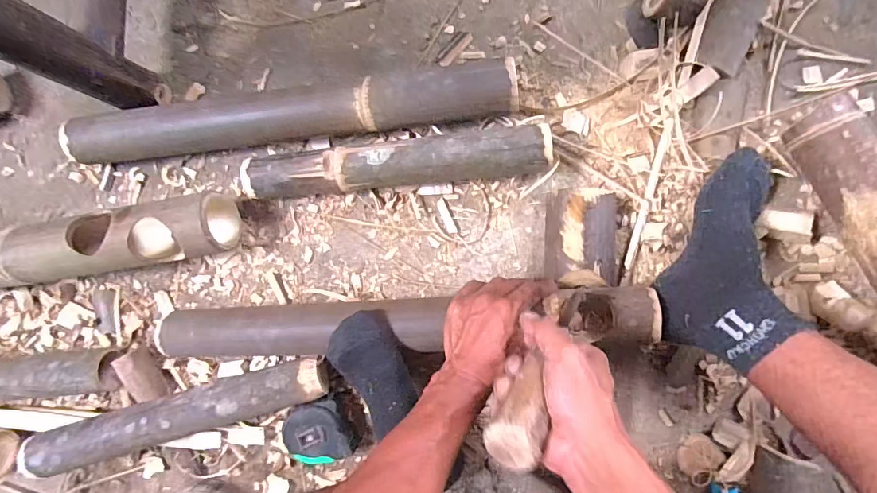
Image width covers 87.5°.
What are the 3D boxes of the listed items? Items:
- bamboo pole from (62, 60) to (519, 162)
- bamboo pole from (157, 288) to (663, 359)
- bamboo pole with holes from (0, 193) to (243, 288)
[{"bbox_3d":[-0.196,-0.164,0.571,0.580,0.072,0.072,-7,87,7],"label":"bamboo pole"},{"bbox_3d":[-0.058,0.087,0.524,0.577,0.054,0.067,-4,87,10],"label":"bamboo pole"},{"bbox_3d":[-0.555,0.013,0.602,0.602,0.095,0.088,-8,87,7],"label":"bamboo pole with holes"}]

